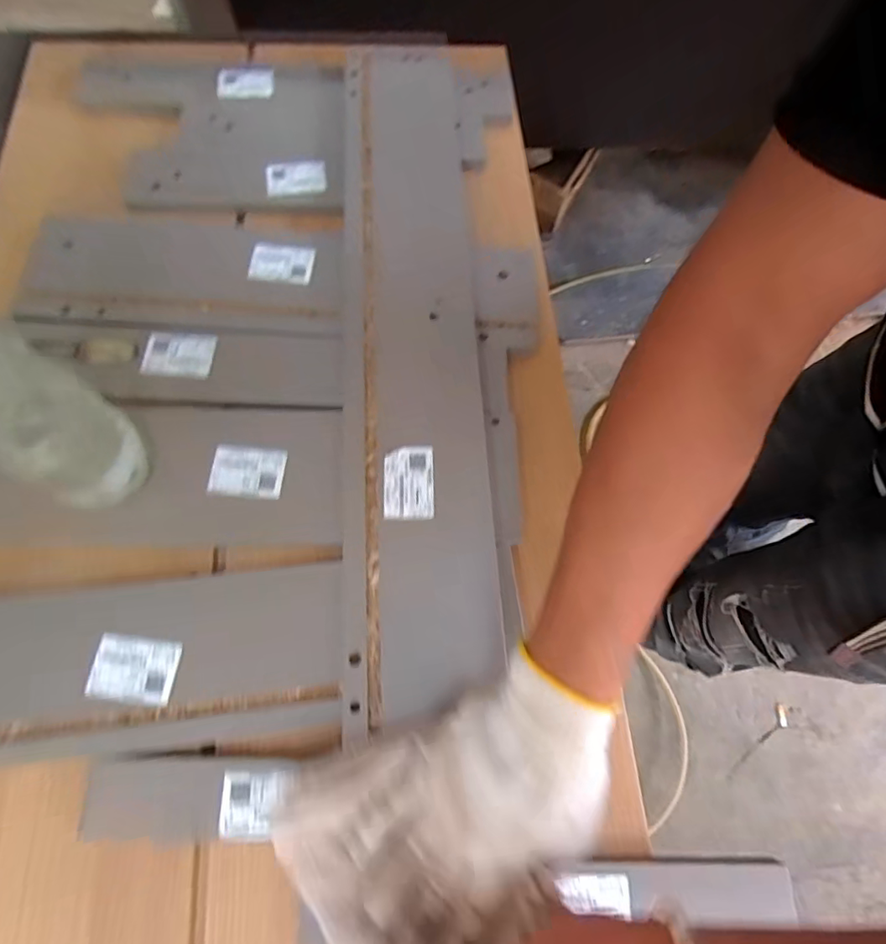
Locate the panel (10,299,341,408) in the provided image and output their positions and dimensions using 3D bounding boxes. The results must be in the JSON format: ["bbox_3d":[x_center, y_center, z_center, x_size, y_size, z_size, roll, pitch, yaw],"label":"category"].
[{"bbox_3d":[-0.237,-0.112,0.476,0.283,0.016,0.097,2,70,-2],"label":"panel"}]

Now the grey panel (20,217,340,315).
[{"bbox_3d":[-0.246,-0.205,0.507,0.282,0.020,0.115,0,70,-2],"label":"grey panel"}]

